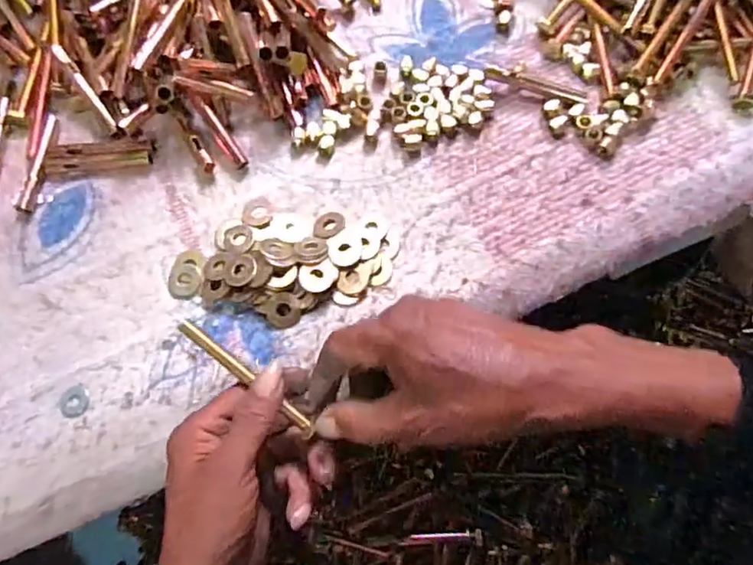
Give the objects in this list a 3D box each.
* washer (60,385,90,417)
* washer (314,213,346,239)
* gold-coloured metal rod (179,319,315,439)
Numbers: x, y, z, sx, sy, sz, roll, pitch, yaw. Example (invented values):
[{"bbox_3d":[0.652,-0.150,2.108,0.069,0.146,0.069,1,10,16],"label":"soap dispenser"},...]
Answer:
[{"bbox_3d":[-0.209,0.082,0.396,0.020,0.004,0.021,-1,71,2],"label":"washer"},{"bbox_3d":[-0.036,-0.043,0.432,0.022,0.005,0.027,32,66,20],"label":"washer"},{"bbox_3d":[-0.077,0.057,0.344,0.103,0.007,0.007,39,80,2],"label":"gold-coloured metal rod"}]

